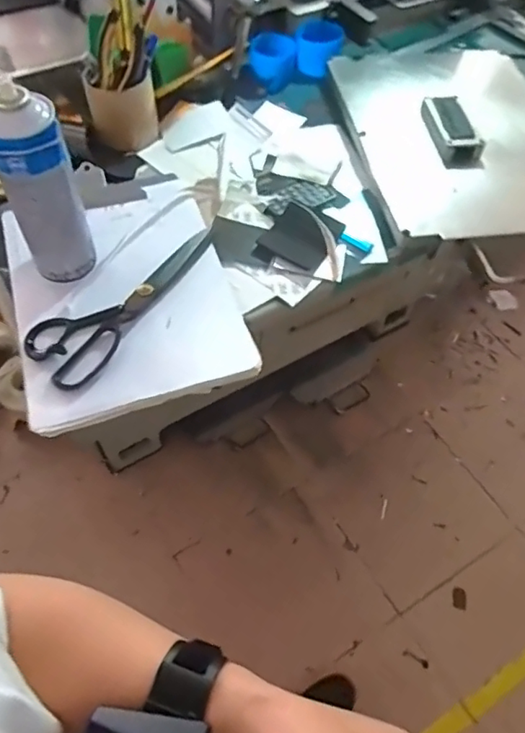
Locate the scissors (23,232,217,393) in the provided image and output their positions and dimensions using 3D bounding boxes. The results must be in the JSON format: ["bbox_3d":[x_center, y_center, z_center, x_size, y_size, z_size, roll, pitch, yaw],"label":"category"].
[{"bbox_3d":[-0.141,-0.076,0.596,0.085,0.011,0.242,33,61,17],"label":"scissors"}]

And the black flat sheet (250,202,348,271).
[{"bbox_3d":[0.042,-0.150,0.655,0.080,0.009,0.096,31,60,16],"label":"black flat sheet"}]

